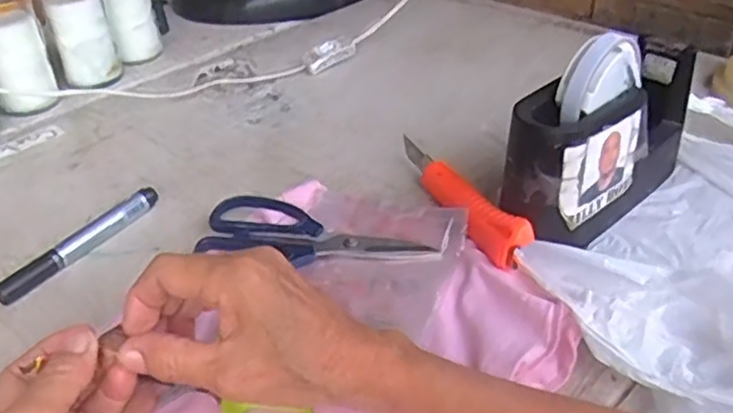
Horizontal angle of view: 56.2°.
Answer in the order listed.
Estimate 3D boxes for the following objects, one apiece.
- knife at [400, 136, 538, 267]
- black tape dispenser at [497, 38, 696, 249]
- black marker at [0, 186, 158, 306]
[{"bbox_3d":[0.067,-0.013,0.512,0.020,0.037,0.176,-15,36,-16],"label":"knife"},{"bbox_3d":[0.167,-0.048,0.487,0.060,0.108,0.182,25,44,36],"label":"black tape dispenser"},{"bbox_3d":[-0.205,0.026,0.498,0.014,0.019,0.135,18,39,29],"label":"black marker"}]

